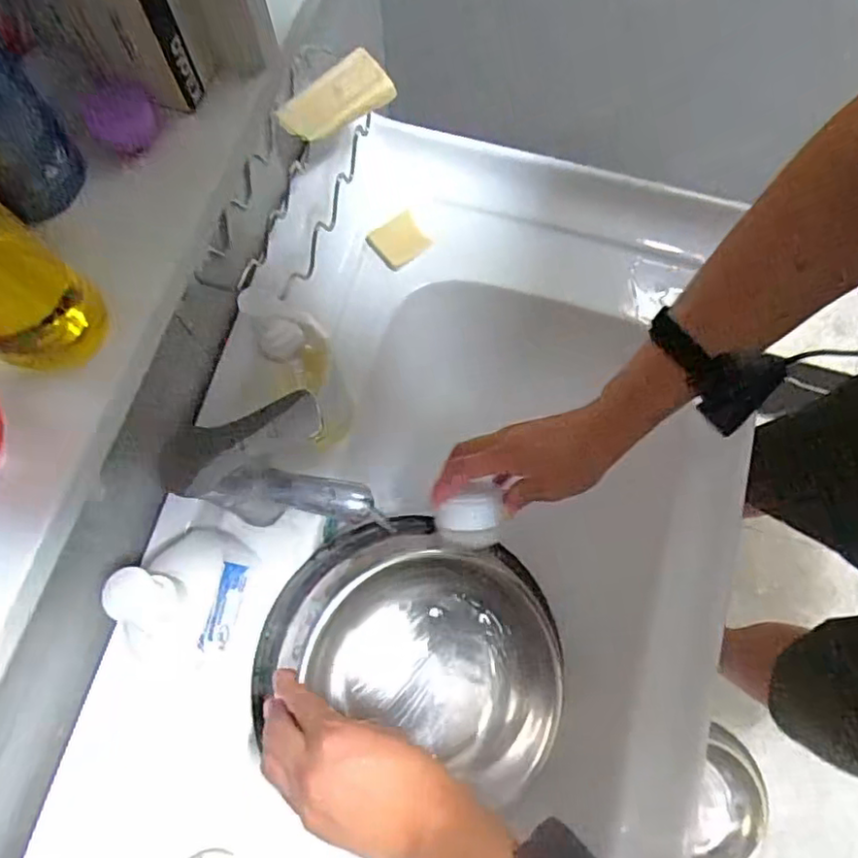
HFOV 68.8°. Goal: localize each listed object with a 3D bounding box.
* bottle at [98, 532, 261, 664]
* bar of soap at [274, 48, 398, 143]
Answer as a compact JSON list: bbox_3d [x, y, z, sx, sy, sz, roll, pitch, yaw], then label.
[{"bbox_3d":[-0.177,0.118,0.456,0.054,0.179,0.103,15,75,4],"label":"bottle"},{"bbox_3d":[-0.076,-0.263,0.496,0.093,0.018,0.044,-36,78,-9],"label":"bar of soap"}]

